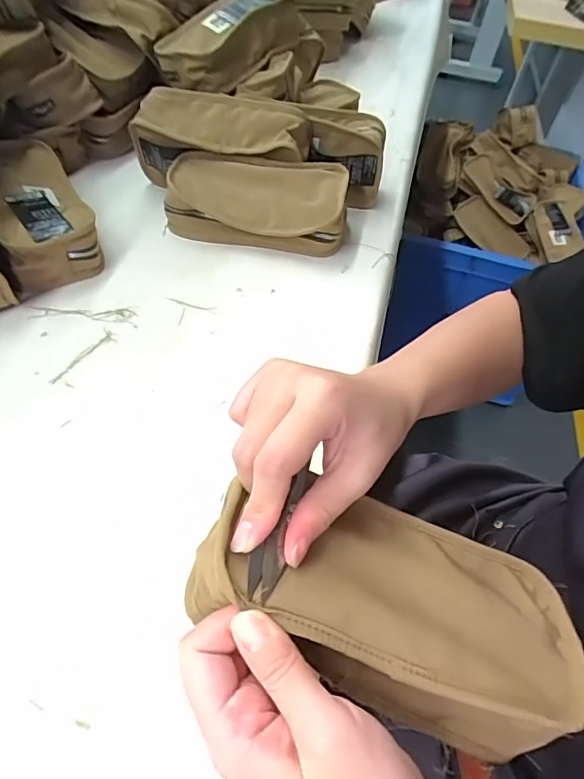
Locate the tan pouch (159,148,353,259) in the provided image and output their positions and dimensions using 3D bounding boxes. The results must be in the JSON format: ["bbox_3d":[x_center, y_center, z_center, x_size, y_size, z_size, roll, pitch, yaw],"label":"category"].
[{"bbox_3d":[-0.036,-0.200,0.518,0.186,0.065,0.079,11,52,4],"label":"tan pouch"}]

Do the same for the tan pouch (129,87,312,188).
[{"bbox_3d":[-0.079,-0.271,0.542,0.194,0.088,0.056,15,52,7],"label":"tan pouch"}]

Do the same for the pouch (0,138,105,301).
[{"bbox_3d":[-0.261,-0.185,0.495,0.084,0.054,0.195,-22,57,-21],"label":"pouch"}]

